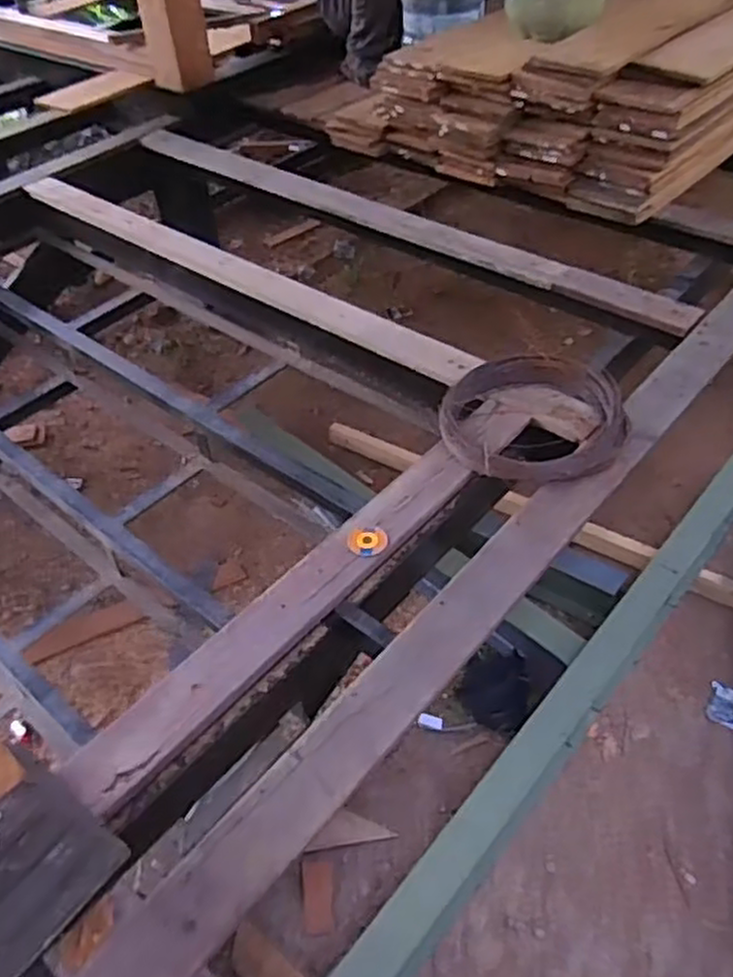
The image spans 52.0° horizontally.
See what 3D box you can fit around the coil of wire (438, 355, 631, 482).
[{"bbox_3d":[0.283,-0.124,1.284,0.310,0.074,0.289,2,46,8],"label":"coil of wire"}]

